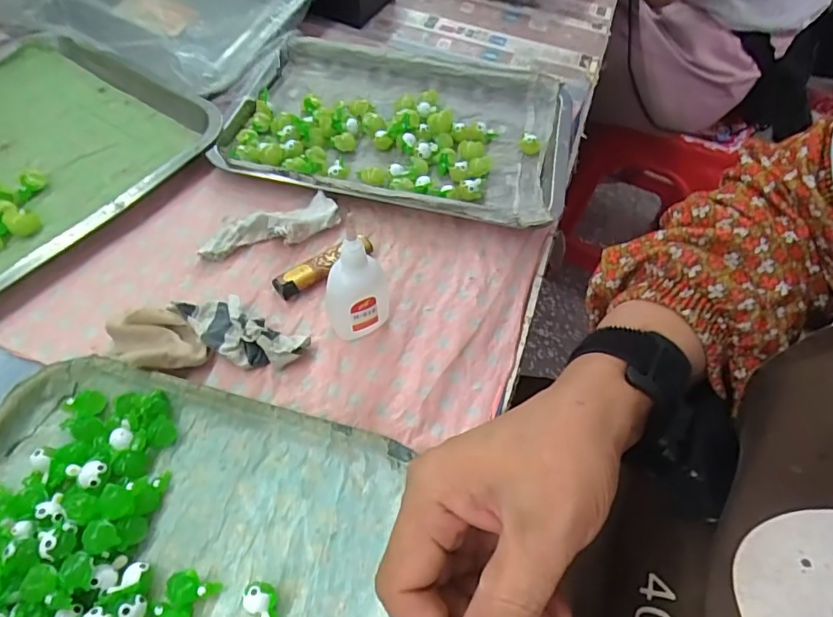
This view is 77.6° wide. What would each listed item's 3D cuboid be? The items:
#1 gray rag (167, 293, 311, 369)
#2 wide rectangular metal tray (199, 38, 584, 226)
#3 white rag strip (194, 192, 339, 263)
[{"bbox_3d":[-0.123,0.016,0.355,0.093,0.024,0.036,23,57,10],"label":"gray rag"},{"bbox_3d":[-0.015,-0.167,0.474,0.299,0.033,0.201,13,56,3],"label":"wide rectangular metal tray"},{"bbox_3d":[-0.115,-0.063,0.407,0.107,0.023,0.036,-25,62,-20],"label":"white rag strip"}]

